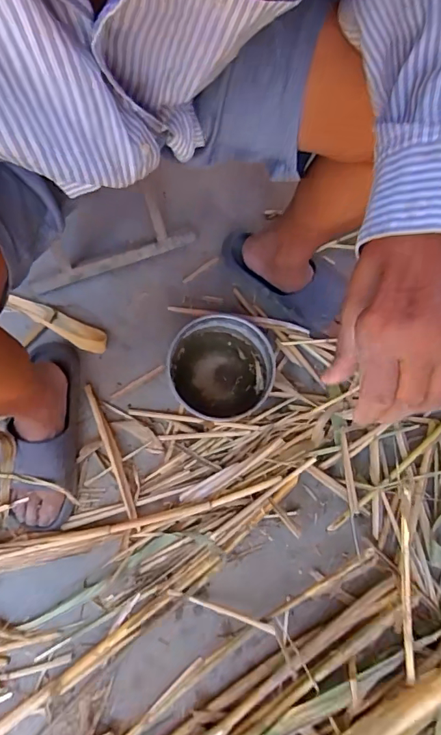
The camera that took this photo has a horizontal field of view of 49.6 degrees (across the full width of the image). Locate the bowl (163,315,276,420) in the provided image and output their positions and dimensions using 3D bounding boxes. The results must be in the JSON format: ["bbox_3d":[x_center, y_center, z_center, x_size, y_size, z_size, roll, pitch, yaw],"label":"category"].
[{"bbox_3d":[0.001,0.005,0.737,0.155,0.080,0.149,2,73,-5],"label":"bowl"}]

